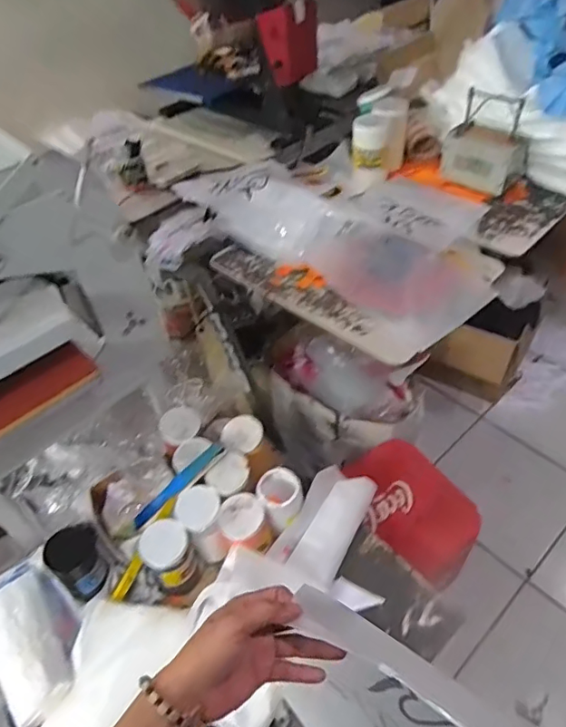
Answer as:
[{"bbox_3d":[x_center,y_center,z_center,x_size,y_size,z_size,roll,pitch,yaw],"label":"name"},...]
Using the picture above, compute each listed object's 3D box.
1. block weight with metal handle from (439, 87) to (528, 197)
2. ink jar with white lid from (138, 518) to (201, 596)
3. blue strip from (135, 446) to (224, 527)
[{"bbox_3d":[0.507,-0.564,1.330,0.207,0.199,0.104,32,57,31],"label":"block weight with metal handle"},{"bbox_3d":[-0.239,0.414,1.119,0.096,0.158,0.102,-3,46,3],"label":"ink jar with white lid"},{"bbox_3d":[-0.232,0.266,1.150,0.245,0.011,0.032,-43,54,-6],"label":"blue strip"}]

